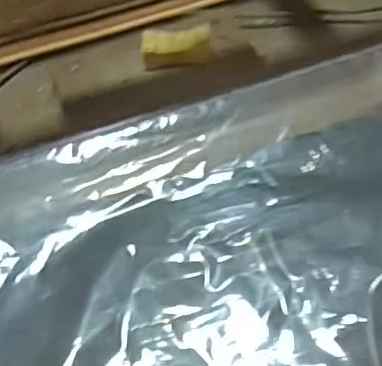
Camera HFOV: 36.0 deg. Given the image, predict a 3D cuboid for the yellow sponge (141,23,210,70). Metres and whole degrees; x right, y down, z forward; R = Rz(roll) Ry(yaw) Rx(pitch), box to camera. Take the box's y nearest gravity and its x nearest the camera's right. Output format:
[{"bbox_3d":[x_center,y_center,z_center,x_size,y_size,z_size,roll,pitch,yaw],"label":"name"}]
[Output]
[{"bbox_3d":[-0.011,-0.101,0.430,0.049,0.017,0.023,-6,54,-2],"label":"yellow sponge"}]

